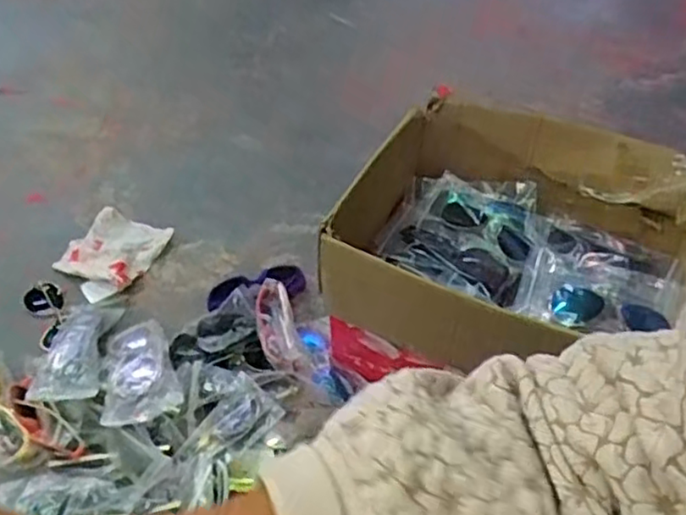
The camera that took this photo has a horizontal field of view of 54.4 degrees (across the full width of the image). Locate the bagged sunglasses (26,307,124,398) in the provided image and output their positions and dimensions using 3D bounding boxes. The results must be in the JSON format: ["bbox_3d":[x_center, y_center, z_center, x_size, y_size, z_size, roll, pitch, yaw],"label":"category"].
[{"bbox_3d":[-0.346,0.118,0.882,0.081,0.025,0.176,-2,34,1],"label":"bagged sunglasses"}]

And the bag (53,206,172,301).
[{"bbox_3d":[-0.358,-0.012,1.024,0.136,0.031,0.154,16,51,17],"label":"bag"}]

